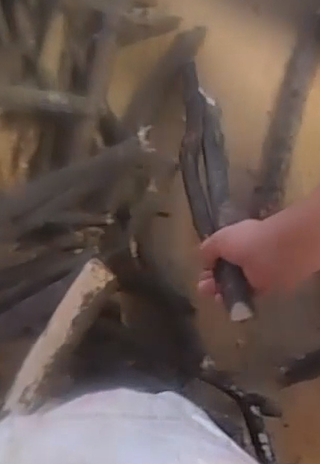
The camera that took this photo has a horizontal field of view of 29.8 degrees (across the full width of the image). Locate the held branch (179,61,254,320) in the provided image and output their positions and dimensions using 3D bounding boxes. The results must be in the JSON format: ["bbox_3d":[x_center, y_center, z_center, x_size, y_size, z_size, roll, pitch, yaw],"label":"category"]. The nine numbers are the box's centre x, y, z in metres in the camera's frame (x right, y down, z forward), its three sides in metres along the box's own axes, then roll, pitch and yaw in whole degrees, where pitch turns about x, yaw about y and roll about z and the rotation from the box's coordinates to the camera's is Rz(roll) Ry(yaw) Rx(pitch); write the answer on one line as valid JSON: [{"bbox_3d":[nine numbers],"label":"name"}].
[{"bbox_3d":[0.054,-0.062,0.696,0.052,0.051,0.392,-4,50,-3],"label":"held branch"}]

